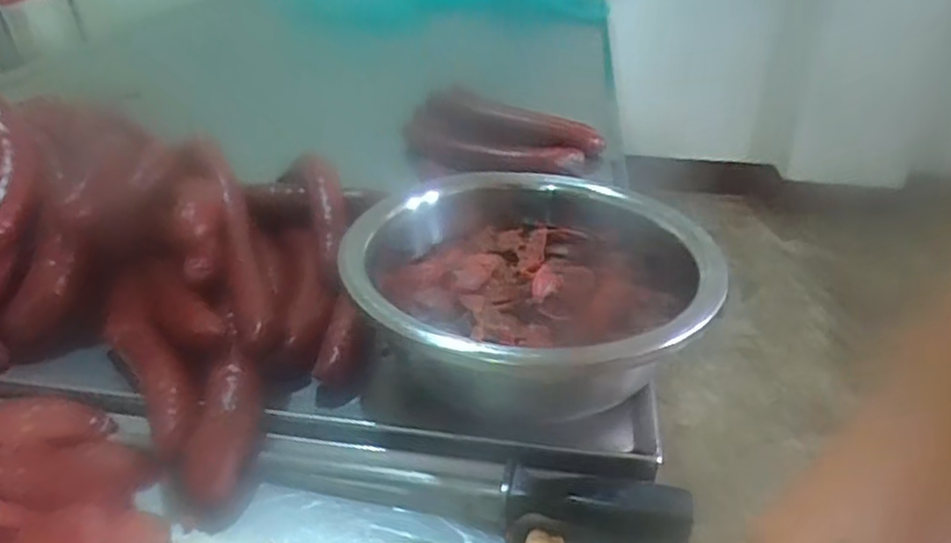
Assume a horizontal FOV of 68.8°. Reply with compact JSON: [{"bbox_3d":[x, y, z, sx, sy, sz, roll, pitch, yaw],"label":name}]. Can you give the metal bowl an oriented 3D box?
[{"bbox_3d":[0.050,0.014,0.567,0.275,0.100,0.323,13,33,15],"label":"metal bowl"}]

